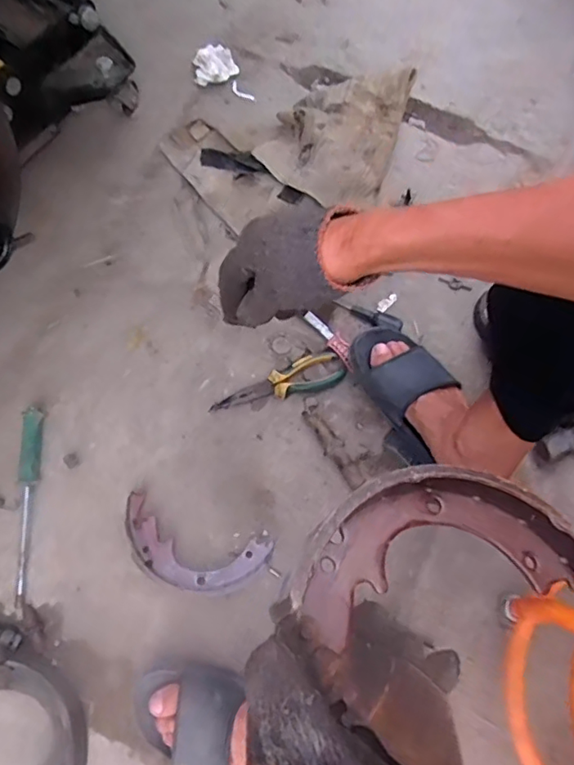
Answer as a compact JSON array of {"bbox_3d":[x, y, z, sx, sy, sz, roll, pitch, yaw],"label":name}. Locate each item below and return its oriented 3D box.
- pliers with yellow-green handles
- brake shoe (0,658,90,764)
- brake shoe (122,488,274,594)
[{"bbox_3d":[-0.014,0.004,0.801,0.194,0.015,0.052,-18,72,-9],"label":"pliers with yellow-green handles"},{"bbox_3d":[-0.282,0.420,0.639,0.093,0.043,0.191,-13,71,-7],"label":"brake shoe"},{"bbox_3d":[-0.123,0.214,0.712,0.195,0.036,0.094,18,70,4],"label":"brake shoe"}]

